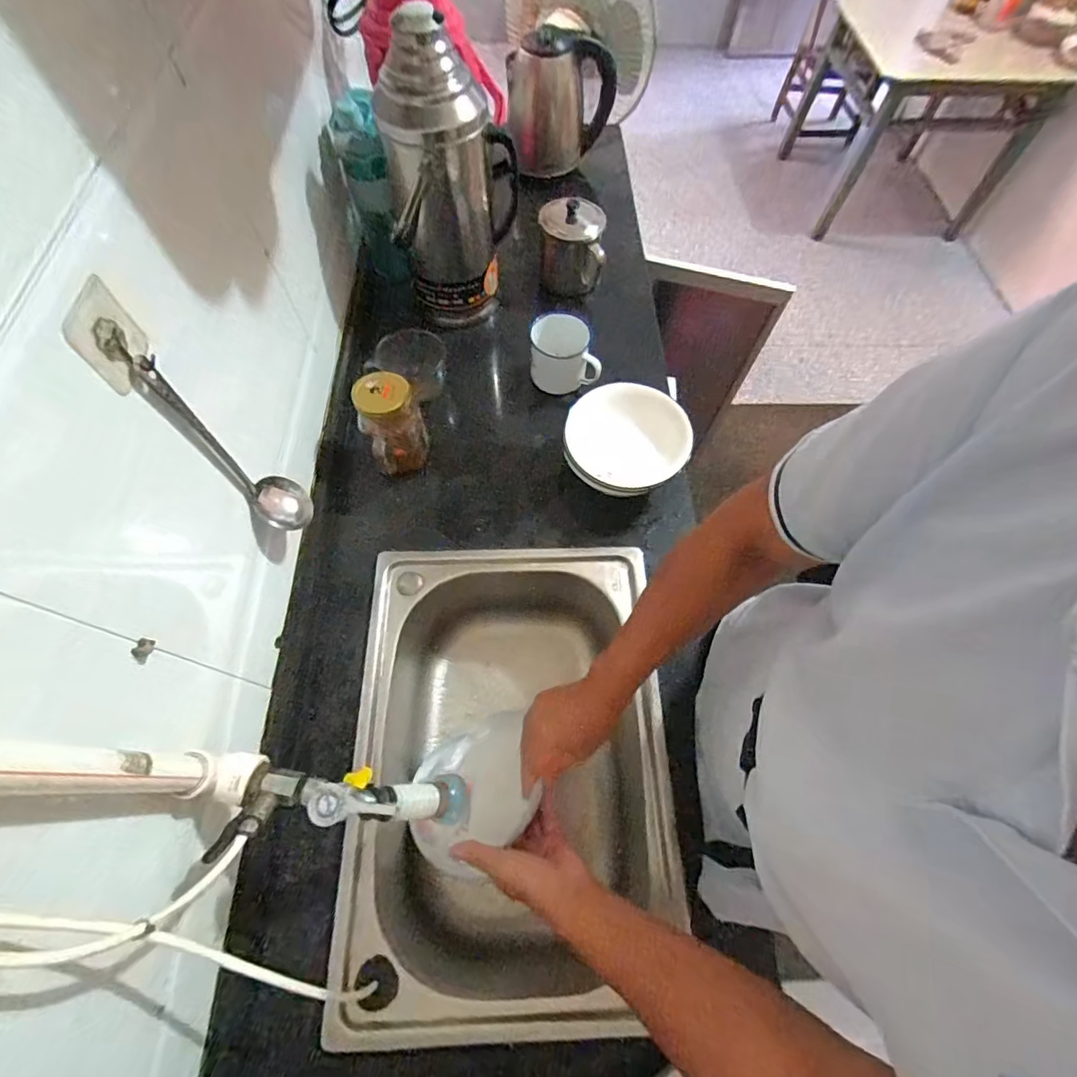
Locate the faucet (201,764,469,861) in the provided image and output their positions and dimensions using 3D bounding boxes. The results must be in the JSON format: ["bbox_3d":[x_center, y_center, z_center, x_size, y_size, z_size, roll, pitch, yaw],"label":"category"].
[{"bbox_3d":[-0.141,0.223,0.425,0.202,0.093,0.056,18,58,-35],"label":"faucet"}]

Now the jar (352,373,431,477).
[{"bbox_3d":[-0.194,-0.150,0.683,0.082,0.124,0.089,1,64,-2],"label":"jar"}]

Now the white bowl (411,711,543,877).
[{"bbox_3d":[-0.073,0.321,0.655,0.186,0.065,0.181,4,41,-3],"label":"white bowl"}]

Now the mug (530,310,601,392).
[{"bbox_3d":[0.038,-0.281,0.781,0.098,0.088,0.084,-3,64,-4],"label":"mug"}]

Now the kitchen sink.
[{"bbox_3d":[-0.035,0.272,0.647,0.348,0.187,0.498,0,64,-2],"label":"kitchen sink"}]

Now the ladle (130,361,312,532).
[{"bbox_3d":[-0.270,-0.076,0.456,0.053,0.209,0.050,42,70,17],"label":"ladle"}]

